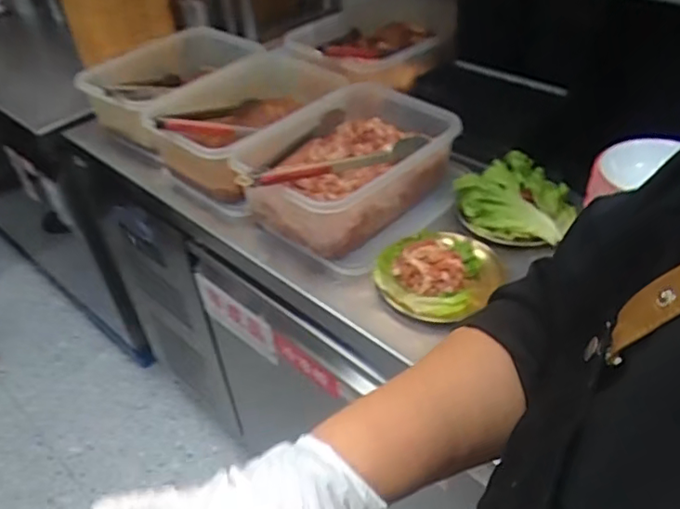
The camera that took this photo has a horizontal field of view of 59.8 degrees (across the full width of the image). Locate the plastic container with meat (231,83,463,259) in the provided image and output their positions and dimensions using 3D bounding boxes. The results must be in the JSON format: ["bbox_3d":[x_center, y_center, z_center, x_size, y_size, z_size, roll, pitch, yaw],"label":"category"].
[{"bbox_3d":[0.010,-0.136,0.896,0.322,0.137,0.225,-30,48,-27],"label":"plastic container with meat"}]

